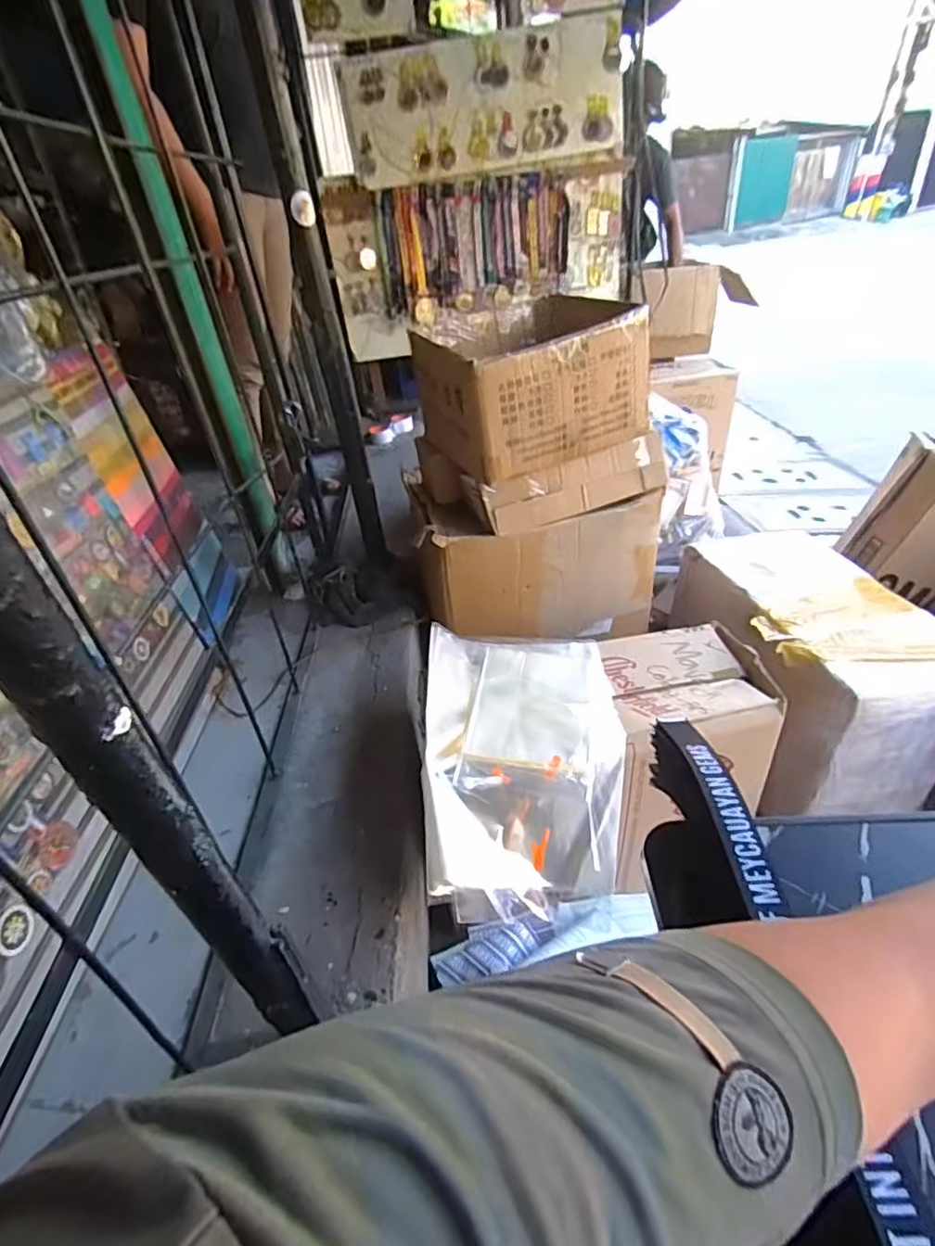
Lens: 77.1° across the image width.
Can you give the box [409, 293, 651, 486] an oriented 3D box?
[{"bbox_3d":[0.130,-0.477,1.146,0.404,0.206,0.372,-16,37,-11],"label":"box"}]

